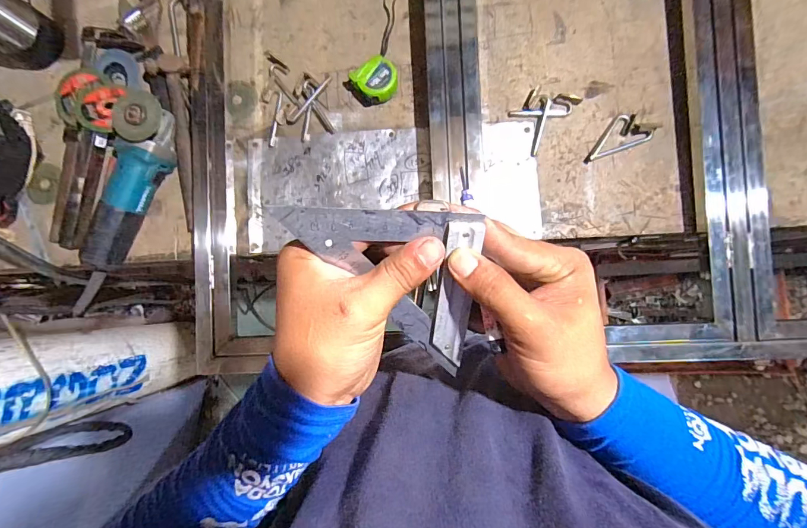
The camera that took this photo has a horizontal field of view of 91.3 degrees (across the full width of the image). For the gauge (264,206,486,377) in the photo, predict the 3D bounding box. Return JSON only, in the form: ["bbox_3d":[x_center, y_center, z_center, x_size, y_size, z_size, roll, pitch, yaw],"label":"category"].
[{"bbox_3d":[0.010,-0.001,0.246,0.082,0.006,0.160,-39,114,13],"label":"gauge"}]

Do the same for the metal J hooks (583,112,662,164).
[{"bbox_3d":[0.334,-0.201,0.609,0.118,0.011,0.052,-19,84,2],"label":"metal J hooks"}]

